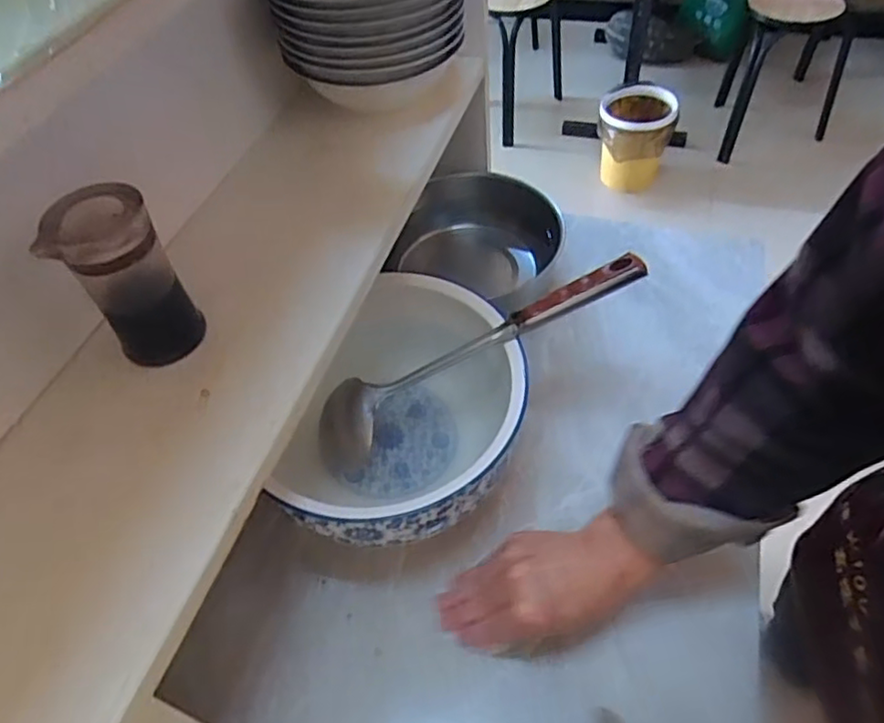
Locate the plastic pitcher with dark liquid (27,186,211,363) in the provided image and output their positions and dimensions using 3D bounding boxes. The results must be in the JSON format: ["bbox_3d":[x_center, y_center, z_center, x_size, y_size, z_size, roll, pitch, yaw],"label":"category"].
[{"bbox_3d":[-0.211,-0.052,0.438,0.063,0.116,0.059,-22,53,-12],"label":"plastic pitcher with dark liquid"}]

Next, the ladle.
[{"bbox_3d":[0.028,-0.005,0.587,0.336,0.051,0.075,-29,51,11],"label":"ladle"}]

